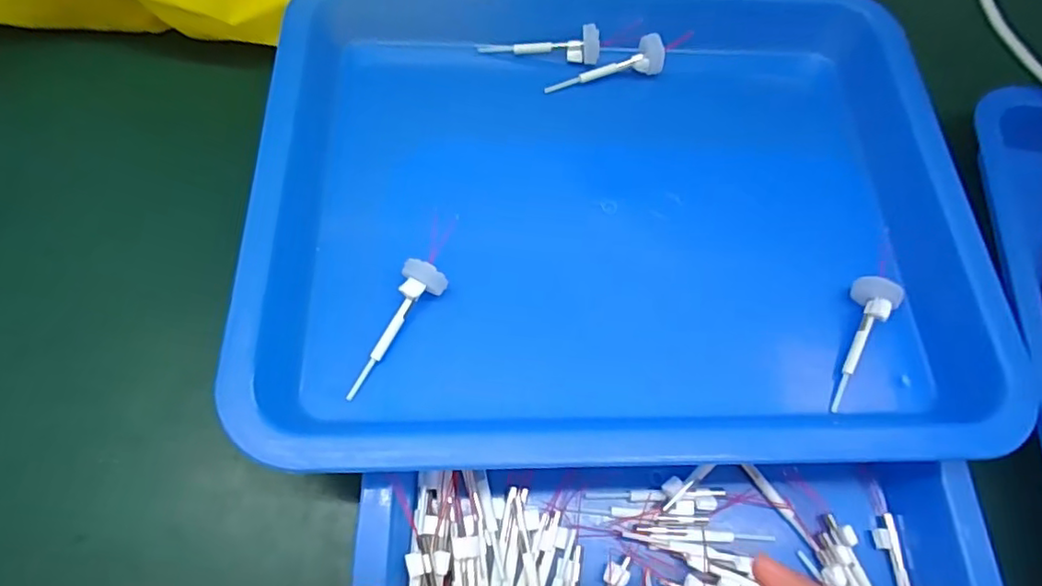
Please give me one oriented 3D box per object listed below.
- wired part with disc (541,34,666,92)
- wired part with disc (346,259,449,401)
[{"bbox_3d":[0.046,-0.128,0.334,0.066,0.019,0.018,-8,67,-7],"label":"wired part with disc"},{"bbox_3d":[-0.056,0.017,0.265,0.018,0.012,0.067,27,83,8],"label":"wired part with disc"}]

